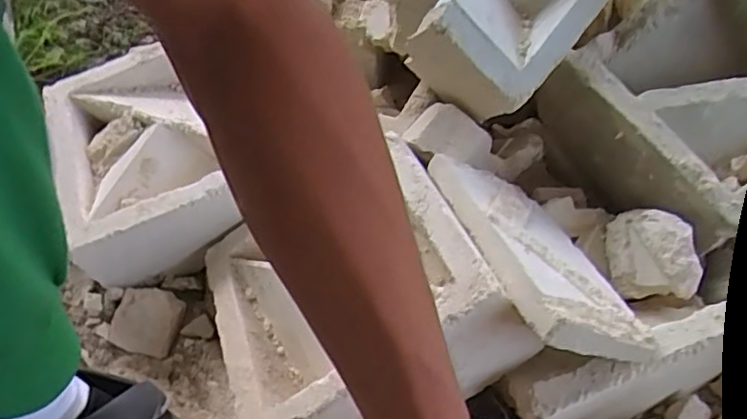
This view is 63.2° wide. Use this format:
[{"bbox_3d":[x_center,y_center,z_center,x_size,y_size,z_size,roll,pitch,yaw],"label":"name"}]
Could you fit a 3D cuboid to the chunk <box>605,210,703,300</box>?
[{"bbox_3d":[0.220,0.033,0.483,0.051,0.063,0.080,-2,51,3],"label":"chunk"}]

